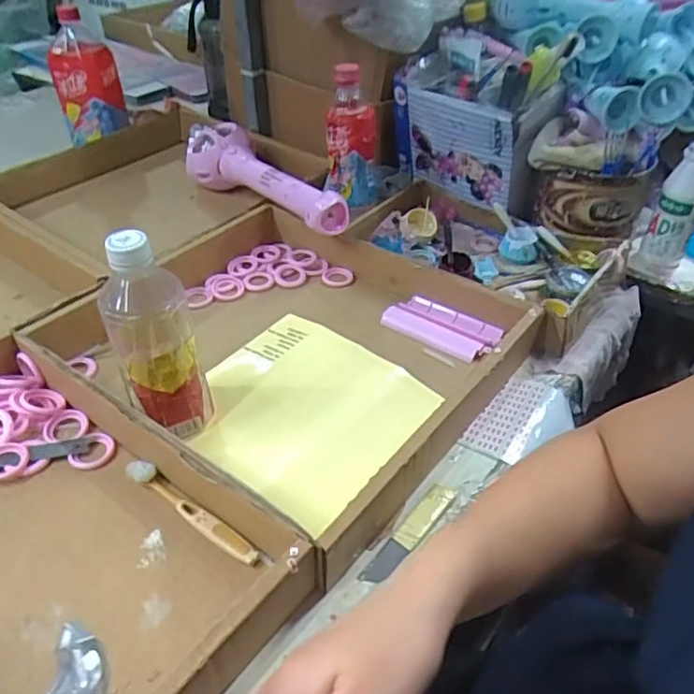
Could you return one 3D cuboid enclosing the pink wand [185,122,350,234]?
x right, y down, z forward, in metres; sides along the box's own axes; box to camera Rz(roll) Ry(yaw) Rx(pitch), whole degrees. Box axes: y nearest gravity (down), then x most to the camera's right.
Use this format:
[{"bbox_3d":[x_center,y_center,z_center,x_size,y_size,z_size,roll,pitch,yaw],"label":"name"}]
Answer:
[{"bbox_3d":[-0.120,-0.217,0.812,0.072,0.088,0.359,-28,48,-30],"label":"pink wand"}]

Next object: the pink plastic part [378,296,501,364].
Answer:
[{"bbox_3d":[0.101,-0.022,0.652,0.119,0.012,0.059,25,46,26],"label":"pink plastic part"}]

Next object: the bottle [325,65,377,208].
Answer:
[{"bbox_3d":[0.008,-0.266,0.766,0.069,0.158,0.065,2,40,1],"label":"bottle"}]

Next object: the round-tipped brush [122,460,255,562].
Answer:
[{"bbox_3d":[-0.121,0.126,0.468,0.137,0.015,0.015,26,46,27],"label":"round-tipped brush"}]

